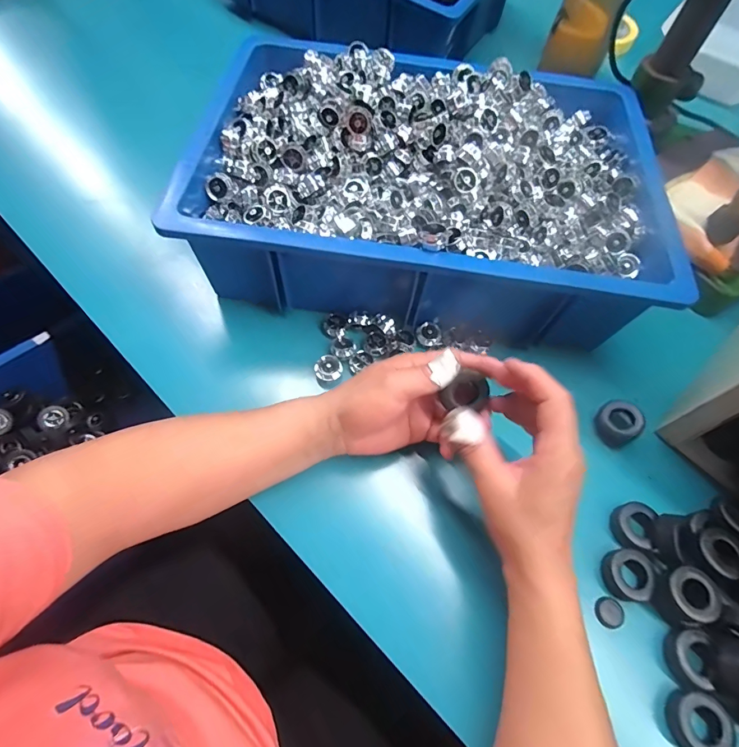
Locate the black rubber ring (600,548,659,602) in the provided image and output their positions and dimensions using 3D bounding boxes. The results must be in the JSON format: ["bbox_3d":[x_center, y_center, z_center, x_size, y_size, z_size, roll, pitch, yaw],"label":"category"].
[{"bbox_3d":[0.200,0.155,0.323,0.037,0.014,0.037,1,64,-2],"label":"black rubber ring"}]

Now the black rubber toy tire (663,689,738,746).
[{"bbox_3d":[0.222,0.236,0.281,0.035,0.018,0.036,1,64,-2],"label":"black rubber toy tire"}]

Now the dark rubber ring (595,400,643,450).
[{"bbox_3d":[0.230,0.045,0.384,0.034,0.022,0.037,1,64,-2],"label":"dark rubber ring"}]

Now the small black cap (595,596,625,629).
[{"bbox_3d":[0.182,0.182,0.316,0.021,0.007,0.021,1,64,-2],"label":"small black cap"}]

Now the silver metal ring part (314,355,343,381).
[{"bbox_3d":[-0.038,-0.005,0.396,0.026,0.009,0.023,23,65,9],"label":"silver metal ring part"}]

